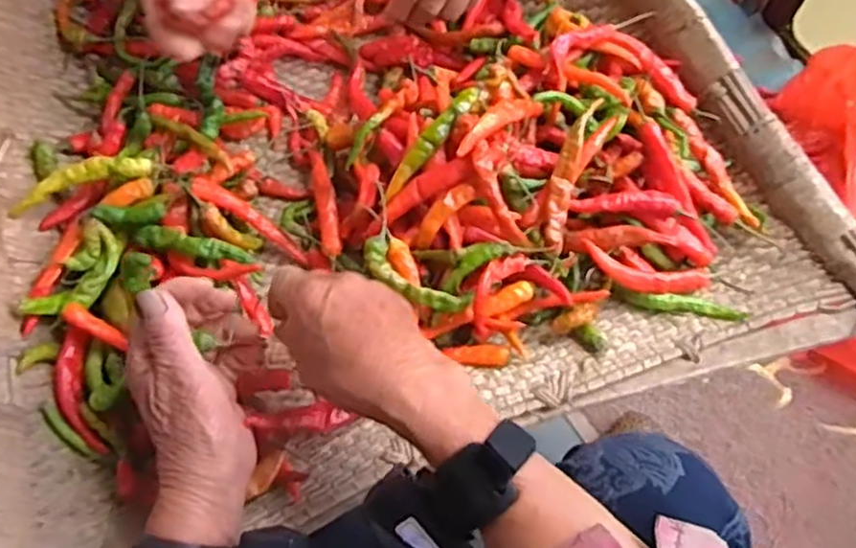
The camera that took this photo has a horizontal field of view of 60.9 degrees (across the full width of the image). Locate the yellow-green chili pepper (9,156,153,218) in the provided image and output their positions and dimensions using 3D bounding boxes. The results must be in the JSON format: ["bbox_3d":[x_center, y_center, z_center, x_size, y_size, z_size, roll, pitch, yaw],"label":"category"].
[{"bbox_3d":[-0.253,-0.068,0.528,0.102,0.019,0.018,-18,69,-9],"label":"yellow-green chili pepper"}]

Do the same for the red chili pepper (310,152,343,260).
[{"bbox_3d":[-0.083,-0.059,0.585,0.017,0.012,0.099,-10,68,-5],"label":"red chili pepper"}]

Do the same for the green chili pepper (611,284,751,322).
[{"bbox_3d":[0.195,0.023,0.564,0.101,0.015,0.016,11,67,3],"label":"green chili pepper"}]

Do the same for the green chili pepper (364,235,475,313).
[{"bbox_3d":[-0.009,0.004,0.516,0.083,0.009,0.028,32,69,-4],"label":"green chili pepper"}]

